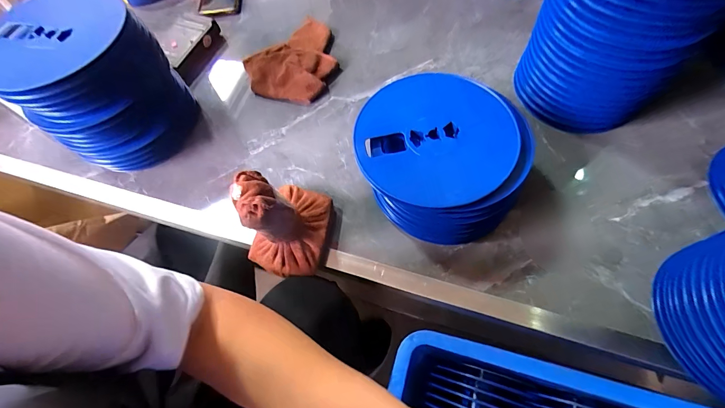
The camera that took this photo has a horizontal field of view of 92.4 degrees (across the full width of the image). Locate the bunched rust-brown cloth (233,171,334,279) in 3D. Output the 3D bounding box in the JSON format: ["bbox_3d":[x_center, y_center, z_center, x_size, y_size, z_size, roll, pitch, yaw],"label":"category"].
[{"bbox_3d":[-0.092,0.021,0.404,0.089,0.120,0.108,14,68,12],"label":"bunched rust-brown cloth"}]

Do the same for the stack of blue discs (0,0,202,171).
[{"bbox_3d":[-0.343,-0.158,0.460,0.166,0.179,0.153,-31,67,-11],"label":"stack of blue discs"}]

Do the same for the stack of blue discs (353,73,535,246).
[{"bbox_3d":[0.086,-0.050,0.417,0.181,0.109,0.166,16,66,11],"label":"stack of blue discs"}]

